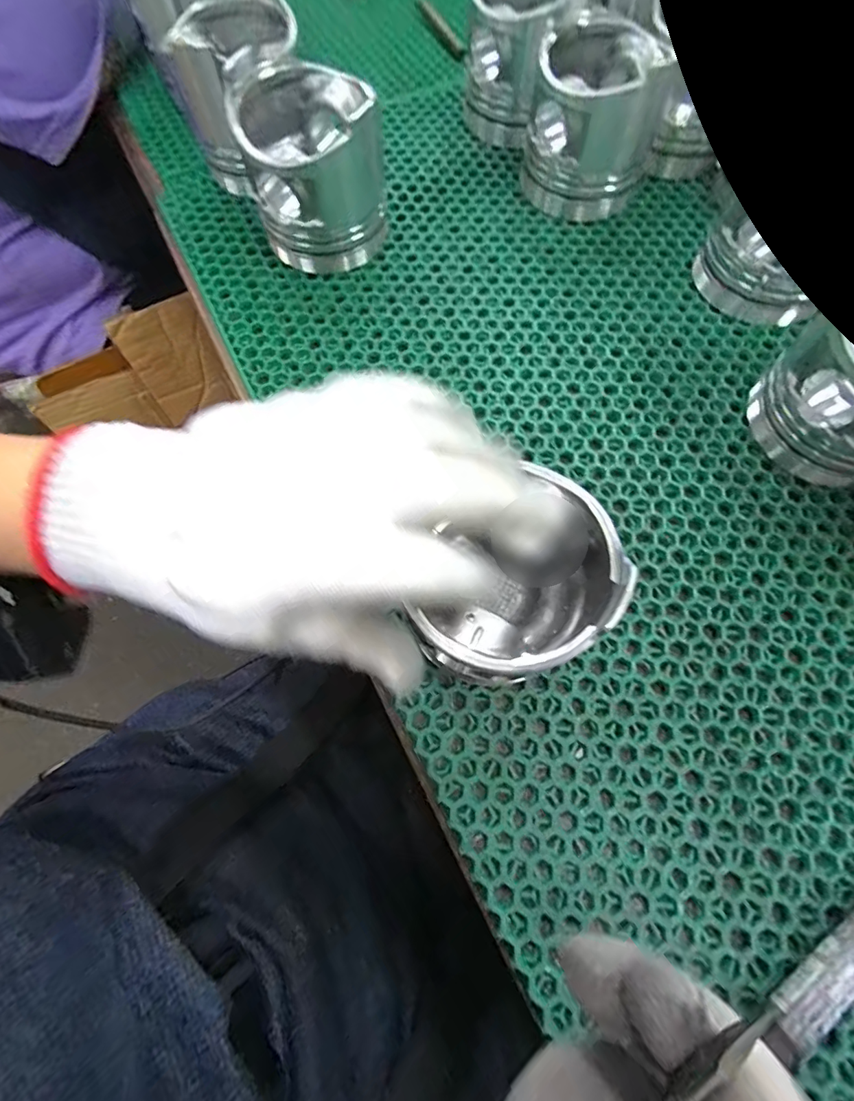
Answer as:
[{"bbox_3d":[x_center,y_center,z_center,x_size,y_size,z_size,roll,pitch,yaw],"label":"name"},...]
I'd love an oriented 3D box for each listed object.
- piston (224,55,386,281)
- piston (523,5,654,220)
[{"bbox_3d":[-0.076,-0.256,0.323,0.089,0.085,0.095,-11,69,-3],"label":"piston"},{"bbox_3d":[0.121,-0.310,0.342,0.084,0.082,0.084,16,71,8],"label":"piston"}]

